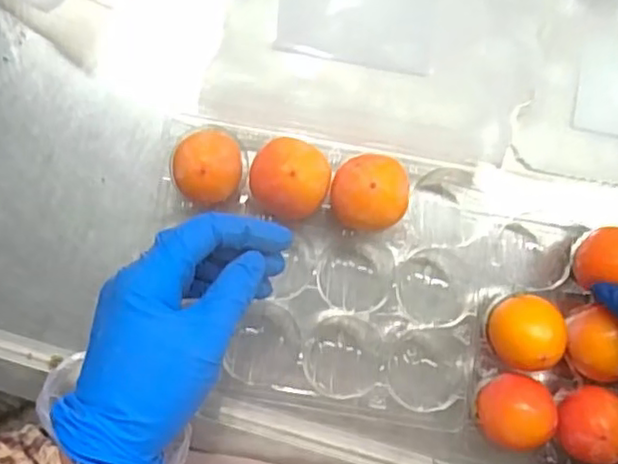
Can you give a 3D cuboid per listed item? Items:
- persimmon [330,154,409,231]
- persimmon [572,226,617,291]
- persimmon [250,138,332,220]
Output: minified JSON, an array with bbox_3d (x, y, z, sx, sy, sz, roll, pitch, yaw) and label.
[{"bbox_3d":[0.033,-0.021,0.365,0.041,0.035,0.040,-4,89,-5],"label":"persimmon"},{"bbox_3d":[0.171,0.014,0.367,0.034,0.034,0.034,0,89,-3],"label":"persimmon"},{"bbox_3d":[-0.011,-0.029,0.362,0.043,0.027,0.041,34,87,-3],"label":"persimmon"}]

